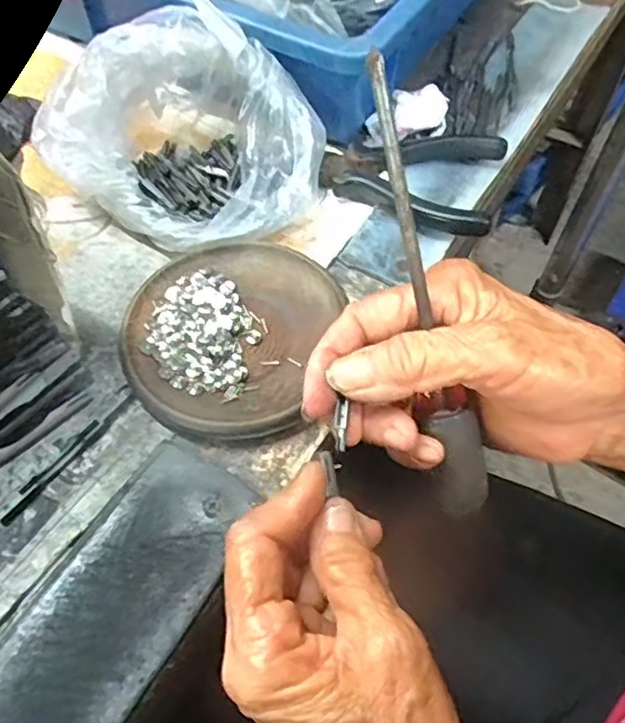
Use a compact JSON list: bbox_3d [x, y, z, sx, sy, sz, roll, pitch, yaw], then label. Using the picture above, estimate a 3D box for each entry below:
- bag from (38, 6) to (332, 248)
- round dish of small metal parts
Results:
[{"bbox_3d":[-0.065,-0.131,0.358,0.131,0.075,0.118,23,59,13],"label":"bag"},{"bbox_3d":[-0.043,-0.014,0.325,0.098,0.012,0.114,13,57,7],"label":"round dish of small metal parts"}]

